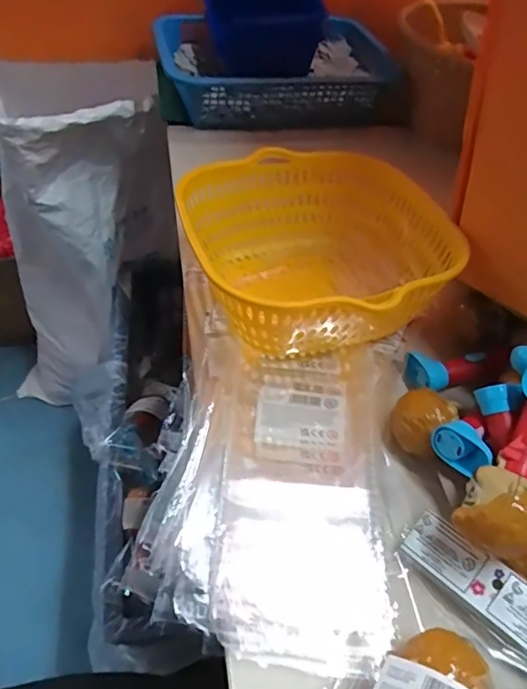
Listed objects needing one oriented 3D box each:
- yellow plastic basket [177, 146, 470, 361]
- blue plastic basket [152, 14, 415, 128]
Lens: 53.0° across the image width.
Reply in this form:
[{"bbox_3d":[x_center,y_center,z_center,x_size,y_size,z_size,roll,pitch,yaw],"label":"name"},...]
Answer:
[{"bbox_3d":[0.038,-0.073,0.420,0.176,0.086,0.192,-8,51,-12],"label":"yellow plastic basket"},{"bbox_3d":[0.019,-0.337,0.660,0.288,0.065,0.175,-5,50,-10],"label":"blue plastic basket"}]

